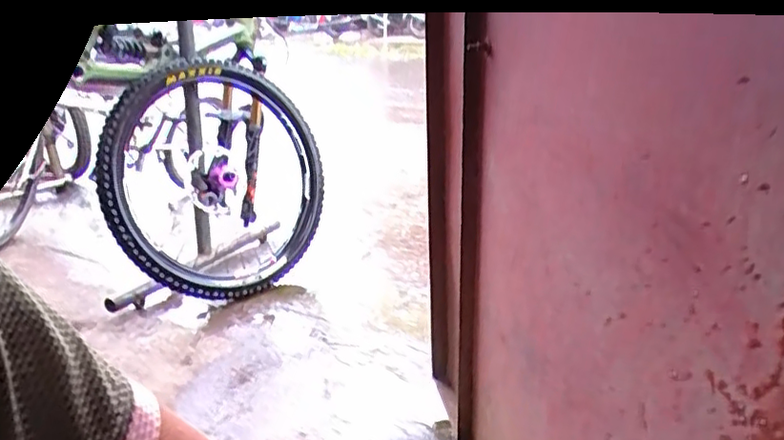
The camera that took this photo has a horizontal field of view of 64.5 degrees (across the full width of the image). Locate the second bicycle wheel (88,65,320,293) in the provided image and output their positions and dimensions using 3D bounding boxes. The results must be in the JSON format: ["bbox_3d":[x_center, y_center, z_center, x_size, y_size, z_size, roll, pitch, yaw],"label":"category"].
[{"bbox_3d":[-0.469,-0.106,1.746,0.136,0.644,0.650,-1,50,46],"label":"second bicycle wheel"}]

